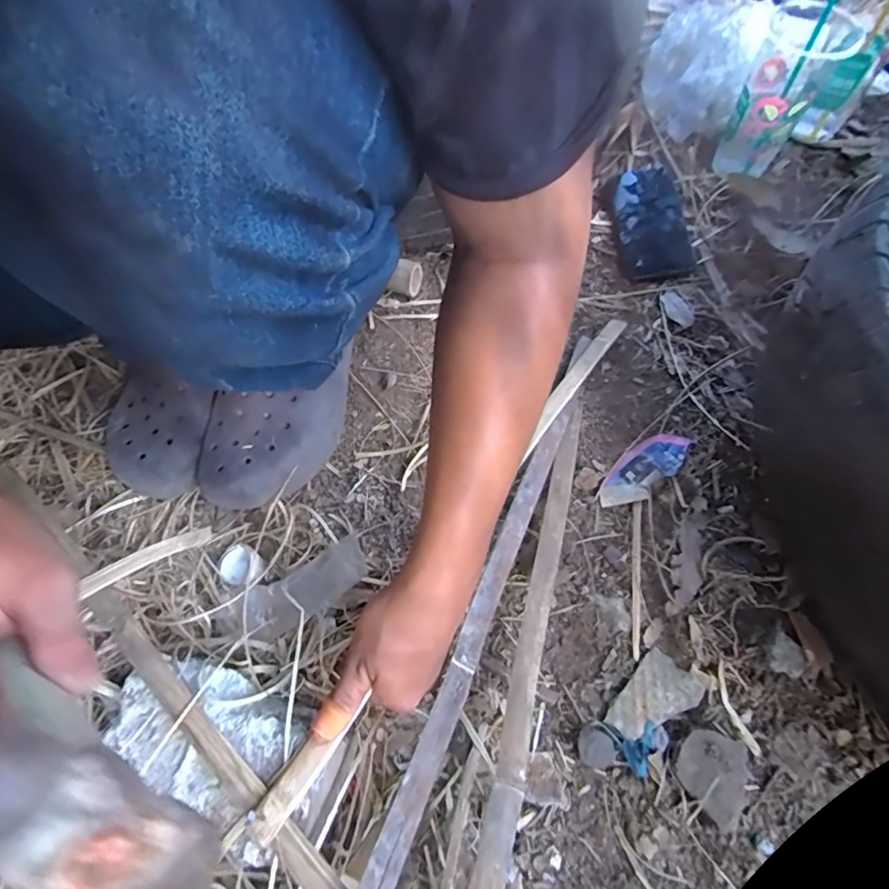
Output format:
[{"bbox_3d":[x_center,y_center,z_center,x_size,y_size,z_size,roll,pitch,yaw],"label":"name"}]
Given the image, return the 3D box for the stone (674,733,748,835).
[{"bbox_3d":[0.177,0.222,0.339,0.045,0.016,0.051,18,65,13],"label":"stone"}]

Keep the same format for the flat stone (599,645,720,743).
[{"bbox_3d":[0.155,0.183,0.365,0.076,0.007,0.044,-42,67,-16],"label":"flat stone"}]

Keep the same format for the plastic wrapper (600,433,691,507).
[{"bbox_3d":[0.177,0.021,0.449,0.092,0.019,0.039,-36,65,-14],"label":"plastic wrapper"}]

